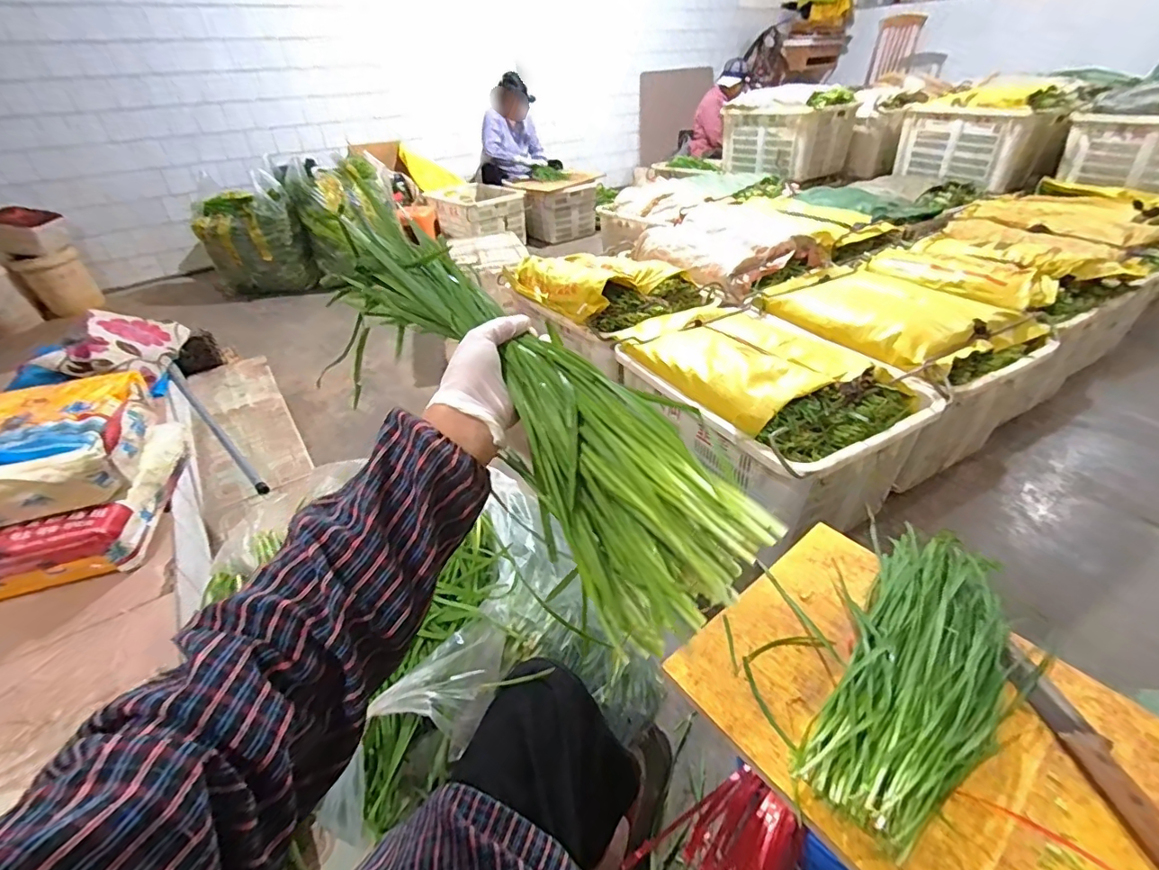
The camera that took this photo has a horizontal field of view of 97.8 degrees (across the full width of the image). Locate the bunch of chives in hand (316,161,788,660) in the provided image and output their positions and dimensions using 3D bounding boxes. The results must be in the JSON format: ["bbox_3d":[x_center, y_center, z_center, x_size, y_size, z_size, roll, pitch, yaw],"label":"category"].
[{"bbox_3d":[-0.061,-0.044,0.417,0.114,0.106,0.469,-33,67,-34],"label":"bunch of chives in hand"}]

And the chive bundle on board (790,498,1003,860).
[{"bbox_3d":[0.403,0.250,0.588,0.171,0.044,0.449,21,42,29],"label":"chive bundle on board"}]

